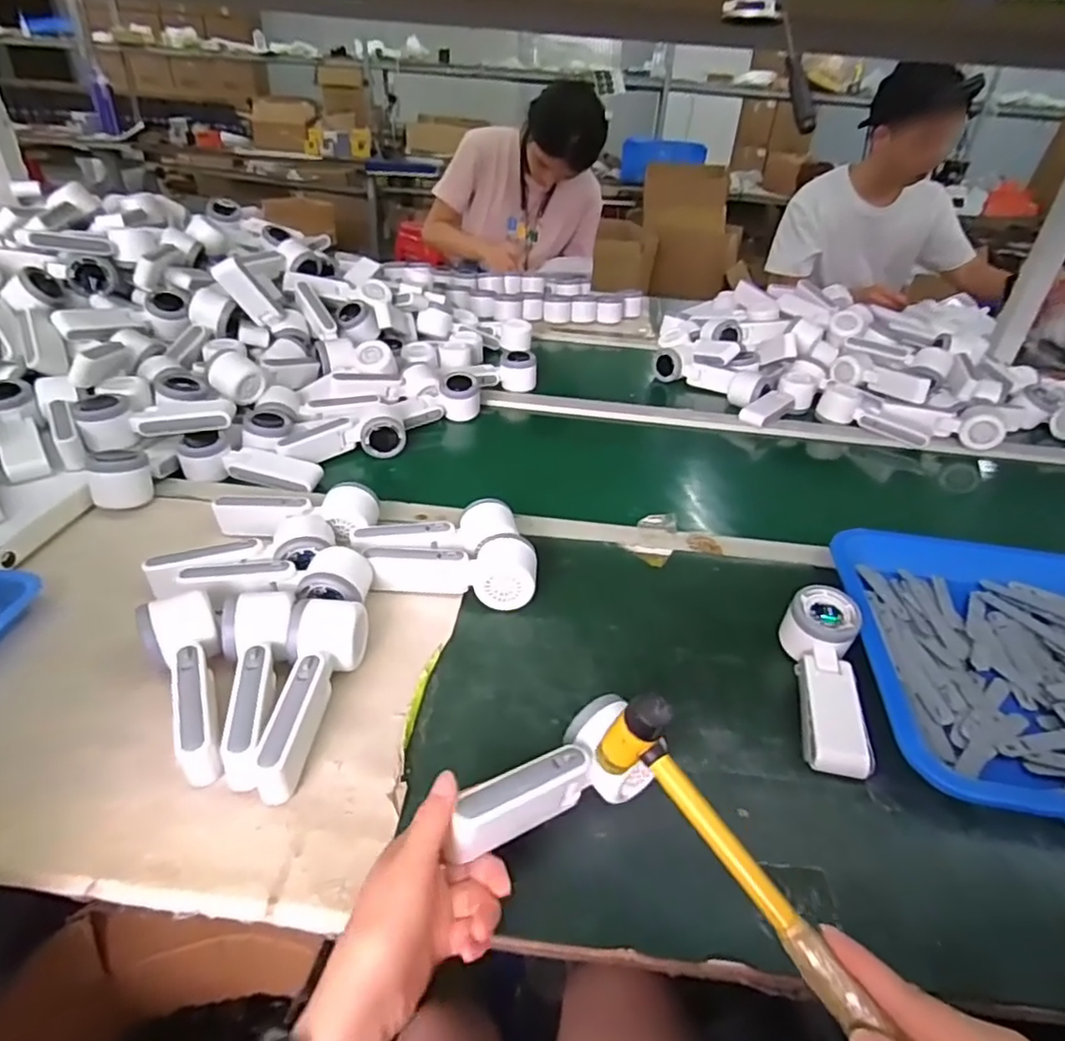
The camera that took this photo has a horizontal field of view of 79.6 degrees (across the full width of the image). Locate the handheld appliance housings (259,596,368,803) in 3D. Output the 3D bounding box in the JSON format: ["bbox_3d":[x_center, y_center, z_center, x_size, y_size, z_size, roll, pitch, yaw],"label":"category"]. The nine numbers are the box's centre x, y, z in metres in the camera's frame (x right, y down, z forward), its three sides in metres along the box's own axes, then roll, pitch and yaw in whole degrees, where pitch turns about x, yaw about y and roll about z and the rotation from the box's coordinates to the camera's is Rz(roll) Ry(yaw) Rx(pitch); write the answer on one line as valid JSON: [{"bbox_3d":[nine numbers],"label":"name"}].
[{"bbox_3d":[-0.168,0.130,0.491,0.057,0.055,0.157,0,35,-3],"label":"handheld appliance housings"}]

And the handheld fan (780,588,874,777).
[{"bbox_3d":[0.247,0.126,0.532,0.055,0.046,0.160,9,36,9],"label":"handheld fan"}]

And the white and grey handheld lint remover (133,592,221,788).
[{"bbox_3d":[-0.259,0.128,0.490,0.050,0.062,0.154,-18,40,-26],"label":"white and grey handheld lint remover"}]

